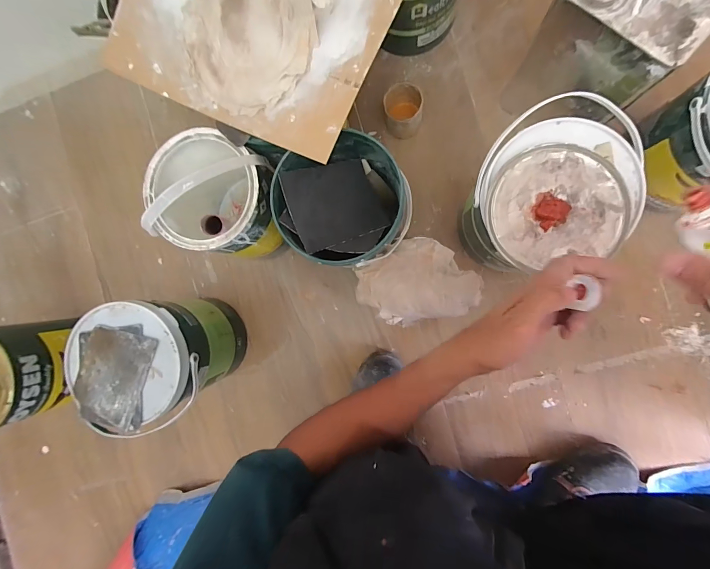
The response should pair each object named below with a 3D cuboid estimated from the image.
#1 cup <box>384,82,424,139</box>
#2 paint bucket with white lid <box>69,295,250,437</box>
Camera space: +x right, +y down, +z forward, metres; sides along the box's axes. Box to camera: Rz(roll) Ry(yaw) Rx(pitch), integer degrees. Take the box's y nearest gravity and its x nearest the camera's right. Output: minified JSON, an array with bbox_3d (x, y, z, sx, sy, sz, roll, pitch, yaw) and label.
[{"bbox_3d":[0.081,-0.292,0.591,0.074,0.073,0.068,-1,91,7],"label":"cup"},{"bbox_3d":[-0.293,0.110,0.569,0.168,0.220,0.169,0,92,7],"label":"paint bucket with white lid"}]

